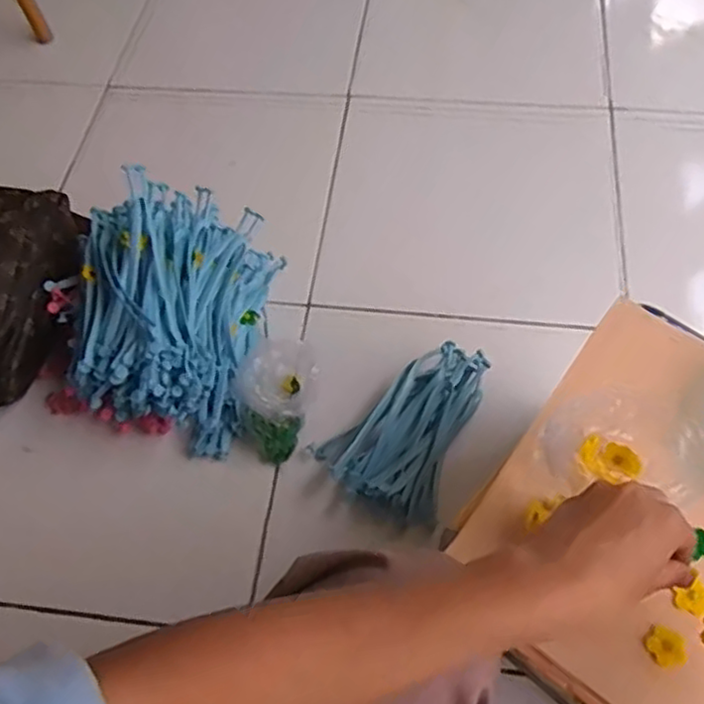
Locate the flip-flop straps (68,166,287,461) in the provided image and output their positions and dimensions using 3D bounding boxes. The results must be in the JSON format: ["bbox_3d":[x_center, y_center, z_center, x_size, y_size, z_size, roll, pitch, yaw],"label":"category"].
[{"bbox_3d":[-0.208,-0.052,0.775,0.194,0.176,0.255,7,60,8],"label":"flip-flop straps"}]

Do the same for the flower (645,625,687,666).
[{"bbox_3d":[0.200,0.188,0.443,0.022,0.010,0.023,-5,59,0],"label":"flower"}]

